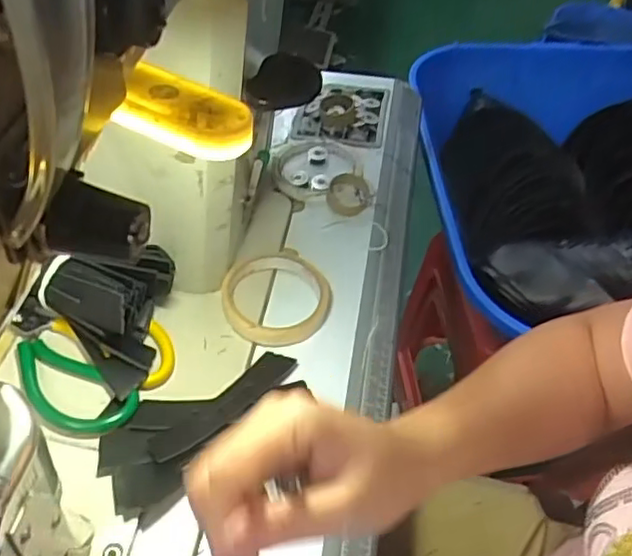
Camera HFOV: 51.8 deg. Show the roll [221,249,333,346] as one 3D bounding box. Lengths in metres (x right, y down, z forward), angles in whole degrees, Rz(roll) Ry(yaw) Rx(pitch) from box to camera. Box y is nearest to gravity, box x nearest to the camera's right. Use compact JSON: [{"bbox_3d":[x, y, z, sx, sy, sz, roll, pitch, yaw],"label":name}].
[{"bbox_3d":[-0.036,0.013,0.550,0.090,0.015,0.093,1,48,-1],"label":"roll"}]

